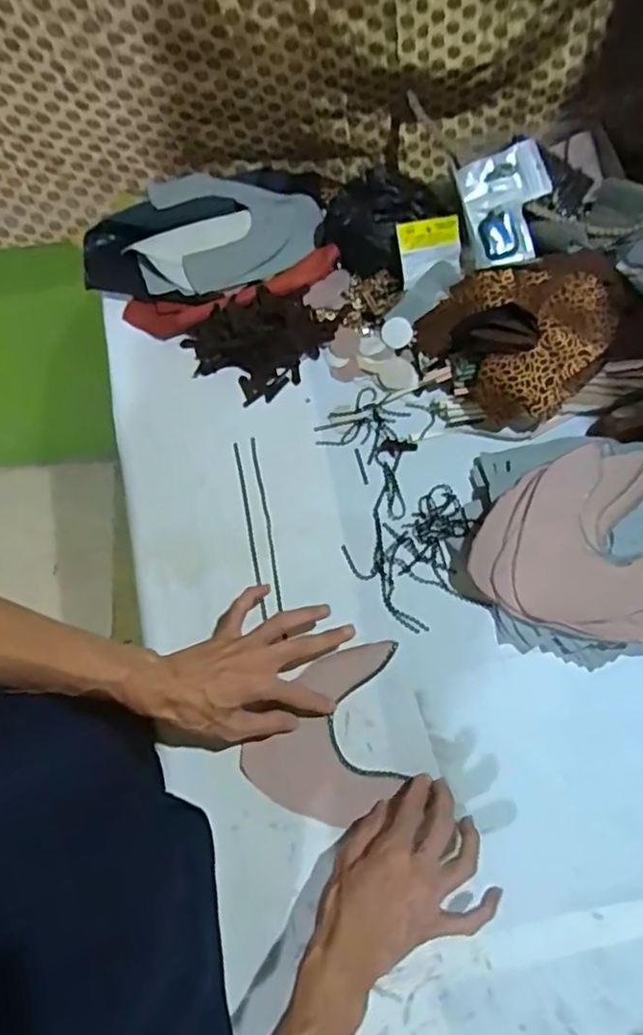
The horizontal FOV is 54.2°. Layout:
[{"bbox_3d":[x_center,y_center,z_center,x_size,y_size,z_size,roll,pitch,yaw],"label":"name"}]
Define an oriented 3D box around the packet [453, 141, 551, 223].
[{"bbox_3d":[0.215,-0.401,0.745,0.101,0.017,0.069,-15,86,9],"label":"packet"}]

